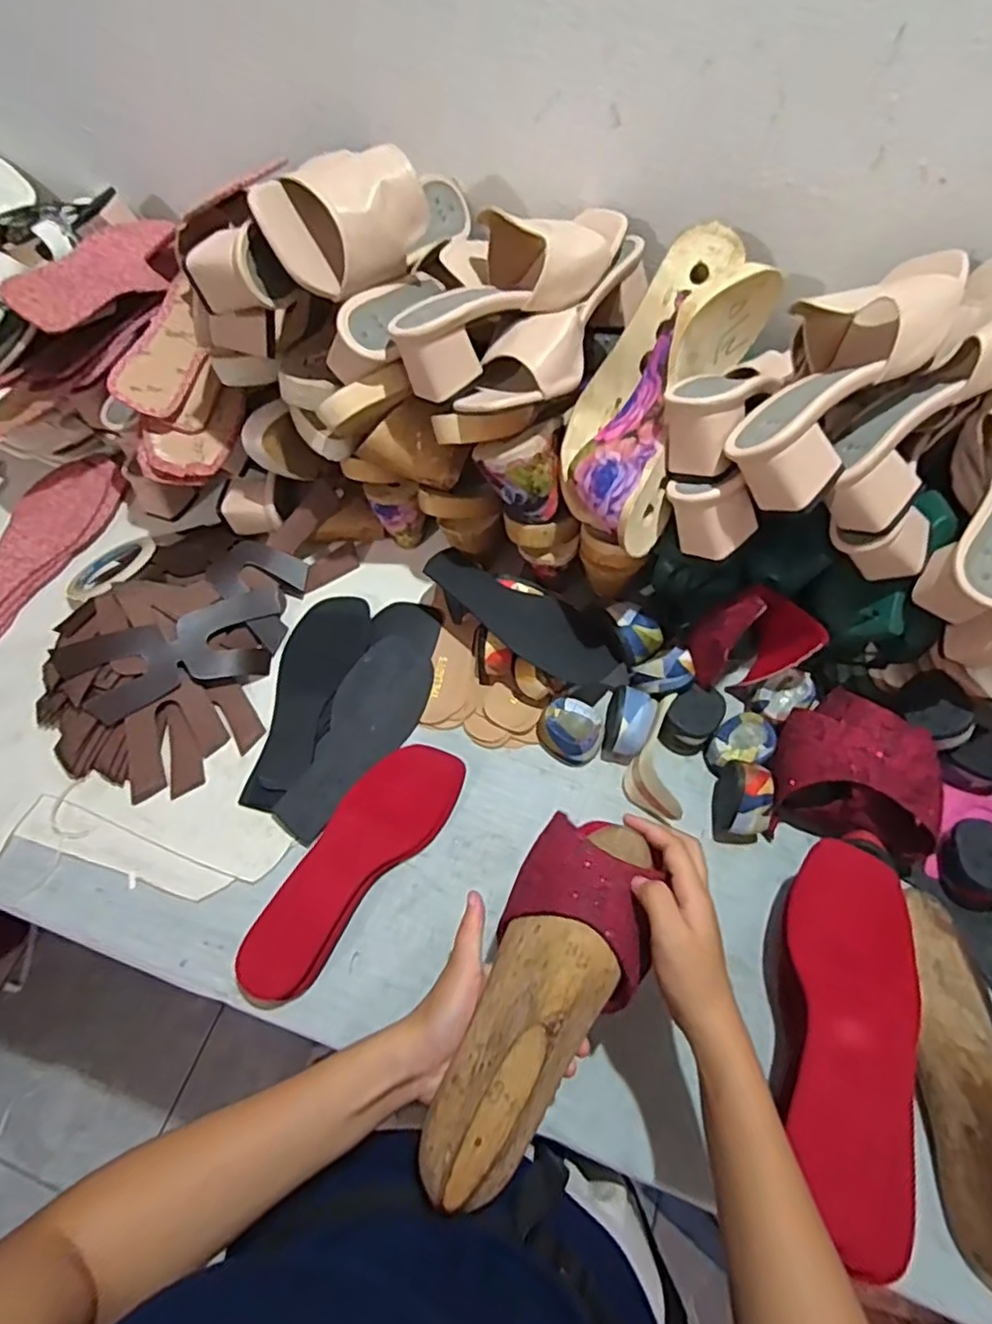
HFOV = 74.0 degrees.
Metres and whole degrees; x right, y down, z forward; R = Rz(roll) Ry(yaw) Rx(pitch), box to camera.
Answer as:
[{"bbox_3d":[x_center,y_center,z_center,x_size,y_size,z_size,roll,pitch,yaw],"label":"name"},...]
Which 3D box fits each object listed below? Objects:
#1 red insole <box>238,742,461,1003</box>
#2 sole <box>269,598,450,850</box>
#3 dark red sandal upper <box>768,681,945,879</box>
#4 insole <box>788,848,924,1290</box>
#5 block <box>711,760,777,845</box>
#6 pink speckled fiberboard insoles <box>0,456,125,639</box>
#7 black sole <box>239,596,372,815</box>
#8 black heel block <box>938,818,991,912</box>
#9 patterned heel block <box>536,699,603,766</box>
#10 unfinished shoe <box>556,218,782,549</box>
[{"bbox_3d":[-0.118,0.171,0.560,0.079,0.038,0.238,28,66,14],"label":"red insole"},{"bbox_3d":[-0.118,0.048,0.629,0.079,0.014,0.254,17,64,9],"label":"sole"},{"bbox_3d":[0.309,0.091,0.567,0.127,0.081,0.131,14,63,8],"label":"dark red sandal upper"},{"bbox_3d":[0.249,0.255,0.452,0.090,0.028,0.245,16,64,9],"label":"insole"},{"bbox_3d":[0.216,0.122,0.573,0.039,0.057,0.060,7,63,4],"label":"block"},{"bbox_3d":[-0.511,-0.115,0.710,0.087,0.019,0.280,19,64,10],"label":"pink speckled fiberboard insoles"},{"bbox_3d":[-0.180,0.032,0.637,0.077,0.011,0.224,7,63,5],"label":"black sole"},{"bbox_3d":[0.399,0.168,0.547,0.054,0.041,0.066,-7,63,-3],"label":"black heel block"},{"bbox_3d":[0.070,0.064,0.619,0.057,0.035,0.049,35,68,17],"label":"patterned heel block"},{"bbox_3d":[0.129,-0.221,0.541,0.121,0.087,0.265,23,87,12],"label":"unfinished shoe"}]

